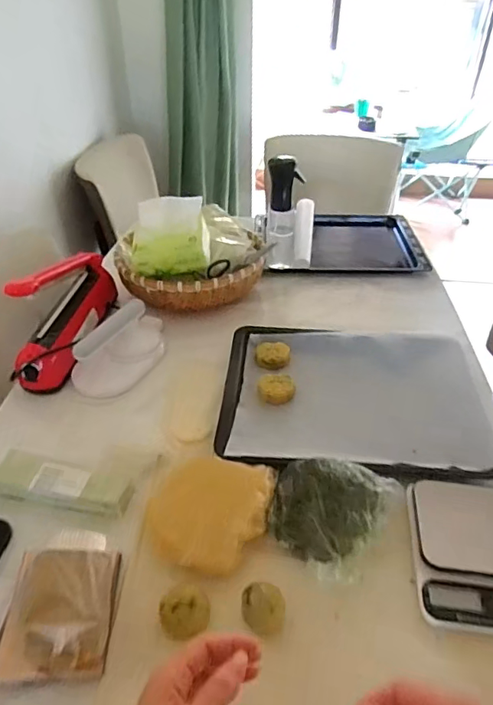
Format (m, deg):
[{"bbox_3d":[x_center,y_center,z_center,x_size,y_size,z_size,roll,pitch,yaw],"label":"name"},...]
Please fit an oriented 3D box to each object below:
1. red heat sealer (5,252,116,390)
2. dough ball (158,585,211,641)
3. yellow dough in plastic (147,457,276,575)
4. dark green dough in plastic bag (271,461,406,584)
[{"bbox_3d":[-0.311,-0.093,0.901,0.074,0.169,0.309,7,39,9],"label":"red heat sealer"},{"bbox_3d":[-0.065,0.280,0.553,0.054,0.040,0.054,-19,42,-22],"label":"dough ball"},{"bbox_3d":[-0.046,0.193,0.634,0.142,0.028,0.153,0,38,0],"label":"yellow dough in plastic"},{"bbox_3d":[0.098,0.180,0.623,0.132,0.069,0.141,25,45,28],"label":"dark green dough in plastic bag"}]

